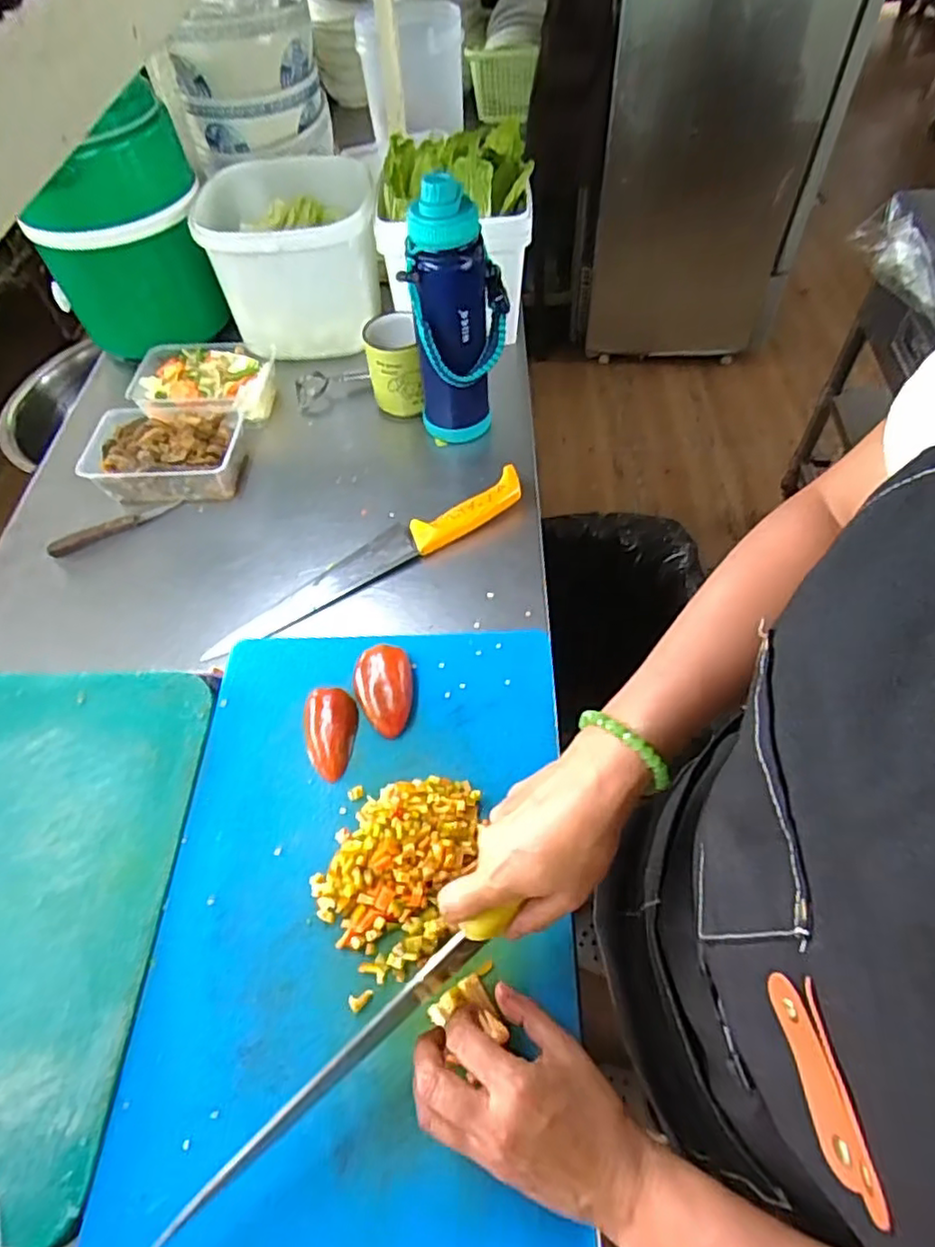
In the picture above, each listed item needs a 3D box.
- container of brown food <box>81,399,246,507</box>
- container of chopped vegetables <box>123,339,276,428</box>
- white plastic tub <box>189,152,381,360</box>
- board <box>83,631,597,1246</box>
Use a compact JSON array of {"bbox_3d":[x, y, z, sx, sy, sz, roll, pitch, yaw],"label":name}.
[{"bbox_3d":[-0.347,-0.201,0.767,0.171,0.056,0.131,1,56,3],"label":"container of brown food"},{"bbox_3d":[-0.336,-0.302,0.843,0.168,0.063,0.142,-3,55,2],"label":"container of chopped vegetables"},{"bbox_3d":[-0.224,-0.502,0.886,0.225,0.179,0.225,-1,56,2],"label":"white plastic tub"},{"bbox_3d":[-0.076,0.192,0.481,0.296,0.020,0.441,-1,56,1],"label":"board"}]

